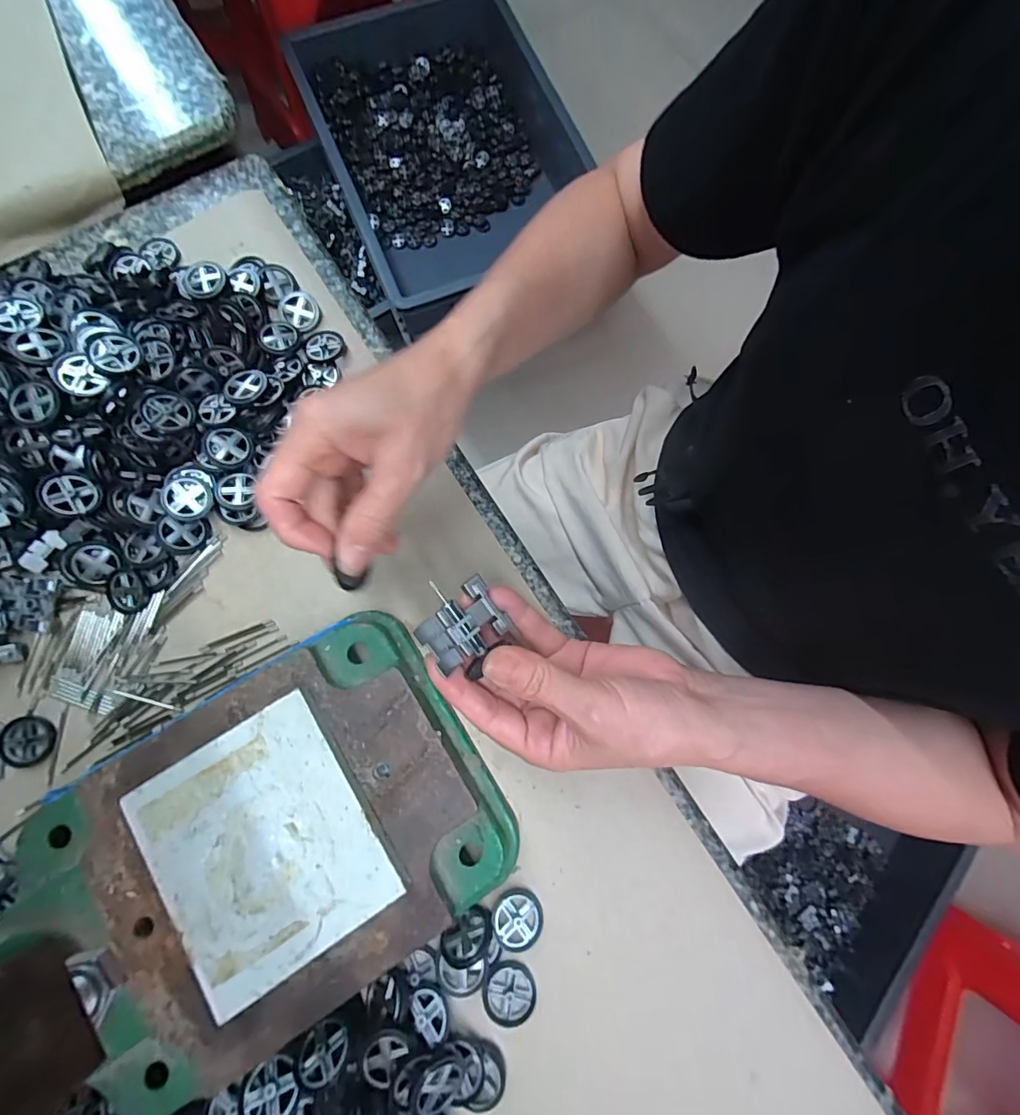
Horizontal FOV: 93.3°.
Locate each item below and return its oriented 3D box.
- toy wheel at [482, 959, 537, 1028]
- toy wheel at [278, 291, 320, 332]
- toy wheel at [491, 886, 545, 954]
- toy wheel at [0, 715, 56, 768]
[{"bbox_3d":[0.000,0.229,0.253,0.027,0.005,0.027,0,77,-1],"label":"toy wheel"},{"bbox_3d":[-0.145,-0.168,0.328,0.024,0.006,0.027,-6,77,-3],"label":"toy wheel"},{"bbox_3d":[0.004,0.195,0.259,0.026,0.005,0.028,0,77,-1],"label":"toy wheel"},{"bbox_3d":[-0.277,0.105,0.274,0.026,0.005,0.029,34,78,6],"label":"toy wheel"}]

